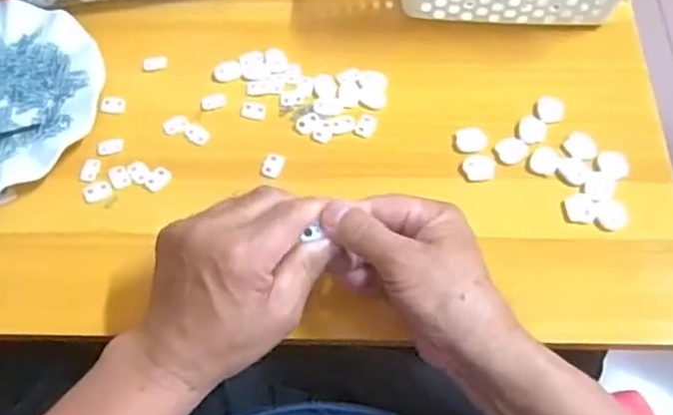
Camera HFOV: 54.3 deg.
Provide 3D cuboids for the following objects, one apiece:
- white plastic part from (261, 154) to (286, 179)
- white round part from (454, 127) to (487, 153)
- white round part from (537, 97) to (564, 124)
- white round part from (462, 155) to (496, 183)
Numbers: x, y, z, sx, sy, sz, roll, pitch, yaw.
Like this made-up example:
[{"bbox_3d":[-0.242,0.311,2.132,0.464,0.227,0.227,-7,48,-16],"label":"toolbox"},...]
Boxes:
[{"bbox_3d":[-0.048,-0.032,0.490,0.015,0.004,0.018,18,64,11],"label":"white plastic part"},{"bbox_3d":[0.103,-0.052,0.499,0.023,0.004,0.021,-1,62,1],"label":"white round part"},{"bbox_3d":[0.166,-0.076,0.508,0.020,0.004,0.027,16,63,10],"label":"white round part"},{"bbox_3d":[0.107,-0.029,0.489,0.024,0.005,0.021,-9,62,-4],"label":"white round part"}]

